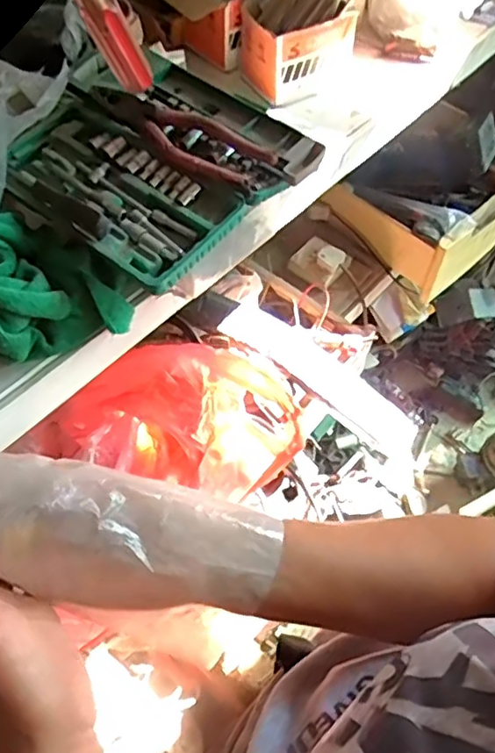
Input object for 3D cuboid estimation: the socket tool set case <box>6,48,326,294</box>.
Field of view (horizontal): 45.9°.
[{"bbox_3d":[-0.094,-0.214,0.546,0.229,0.040,0.251,-39,67,-22],"label":"socket tool set case"}]

